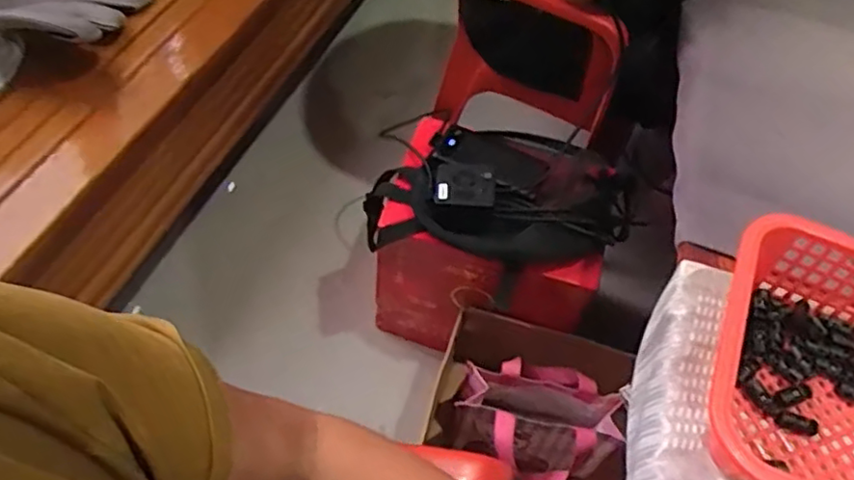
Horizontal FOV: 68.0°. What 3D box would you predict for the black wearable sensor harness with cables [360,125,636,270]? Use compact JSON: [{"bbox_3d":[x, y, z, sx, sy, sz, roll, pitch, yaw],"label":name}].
[{"bbox_3d":[0.103,-0.060,0.857,0.362,0.078,0.222,7,57,0],"label":"black wearable sensor harness with cables"}]

